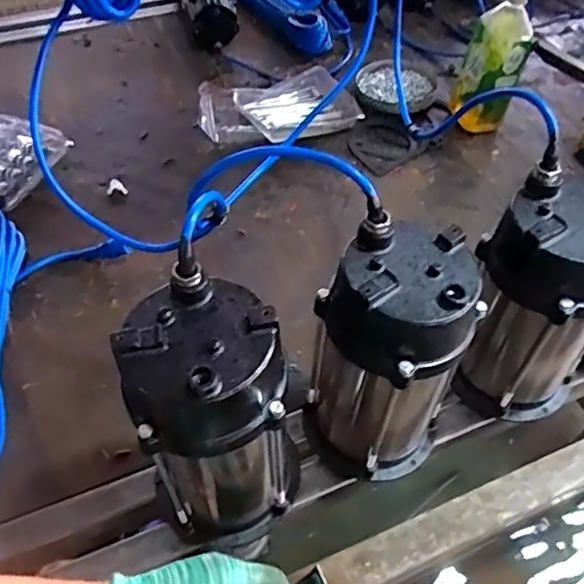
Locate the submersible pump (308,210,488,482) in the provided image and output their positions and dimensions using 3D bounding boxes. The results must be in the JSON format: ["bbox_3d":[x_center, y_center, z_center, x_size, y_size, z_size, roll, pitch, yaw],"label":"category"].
[{"bbox_3d":[0.090,0.064,0.555,0.124,0.266,0.117,1,52,-1],"label":"submersible pump"}]

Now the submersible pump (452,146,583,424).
[{"bbox_3d":[0.247,0.020,0.599,0.132,0.261,0.111,37,59,24],"label":"submersible pump"}]

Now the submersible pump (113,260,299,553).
[{"bbox_3d":[-0.063,0.116,0.511,0.122,0.263,0.126,-17,54,-15],"label":"submersible pump"}]

